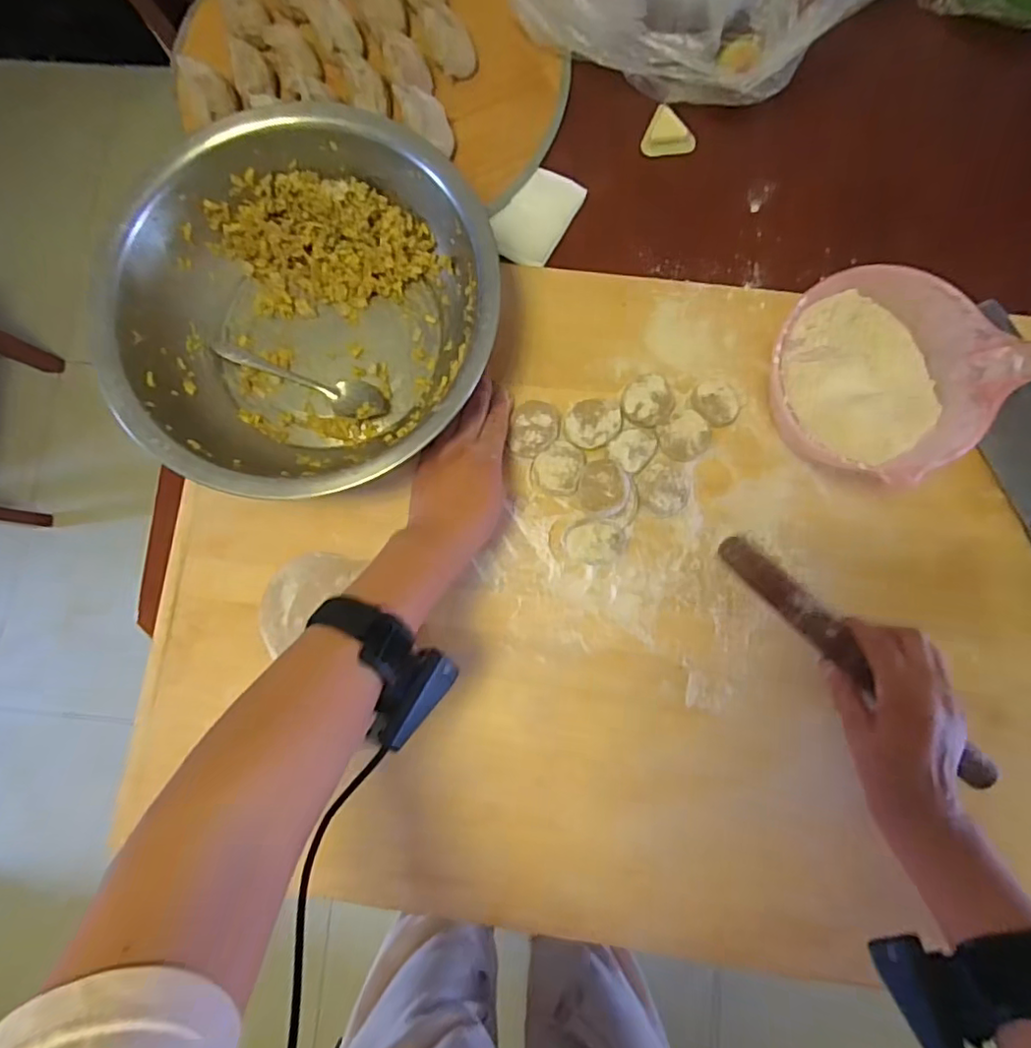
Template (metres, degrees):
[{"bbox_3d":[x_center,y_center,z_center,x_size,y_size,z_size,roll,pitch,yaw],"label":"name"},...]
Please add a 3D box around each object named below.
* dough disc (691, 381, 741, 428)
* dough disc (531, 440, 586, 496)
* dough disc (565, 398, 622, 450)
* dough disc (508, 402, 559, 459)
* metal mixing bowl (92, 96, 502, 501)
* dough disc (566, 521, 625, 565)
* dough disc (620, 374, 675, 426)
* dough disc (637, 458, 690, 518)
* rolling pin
[{"bbox_3d":[0.170,-0.102,0.498,0.040,0.018,0.034,37,85,6],"label":"dough disc"},{"bbox_3d":[0.037,-0.047,0.496,0.043,0.010,0.046,-1,74,5],"label":"dough disc"},{"bbox_3d":[0.066,-0.085,0.501,0.045,0.016,0.042,3,83,2],"label":"dough disc"},{"bbox_3d":[0.017,-0.082,0.500,0.038,0.017,0.051,6,83,2],"label":"dough disc"},{"bbox_3d":[-0.165,-0.164,0.481,0.291,0.099,0.288,0,83,1],"label":"metal mixing bowl"},{"bbox_3d":[0.067,0.016,0.486,0.048,0.016,0.034,6,83,2],"label":"dough disc"},{"bbox_3d":[0.113,-0.105,0.499,0.044,0.008,0.043,0,83,1],"label":"dough disc"},{"bbox_3d":[0.125,-0.030,0.486,0.047,0.014,0.044,0,83,1],"label":"dough disc"},{"bbox_3d":[0.251,0.099,0.430,0.249,0.027,0.025,44,86,7],"label":"rolling pin"}]

